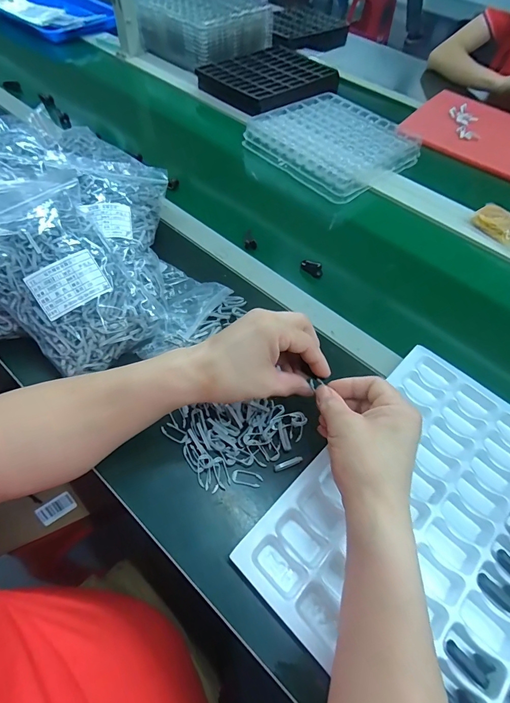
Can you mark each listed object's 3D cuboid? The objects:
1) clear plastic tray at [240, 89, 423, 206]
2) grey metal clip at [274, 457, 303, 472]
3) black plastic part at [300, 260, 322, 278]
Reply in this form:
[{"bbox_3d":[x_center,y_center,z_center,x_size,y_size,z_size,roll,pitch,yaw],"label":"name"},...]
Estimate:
[{"bbox_3d":[0.156,-0.417,0.718,0.249,0.045,0.266,-36,66,-25],"label":"clear plastic tray"},{"bbox_3d":[0.035,0.115,0.371,0.031,0.006,0.007,-13,58,-13],"label":"grey metal clip"},{"bbox_3d":[0.085,-0.125,0.541,0.037,0.022,0.011,36,61,18],"label":"black plastic part"}]

